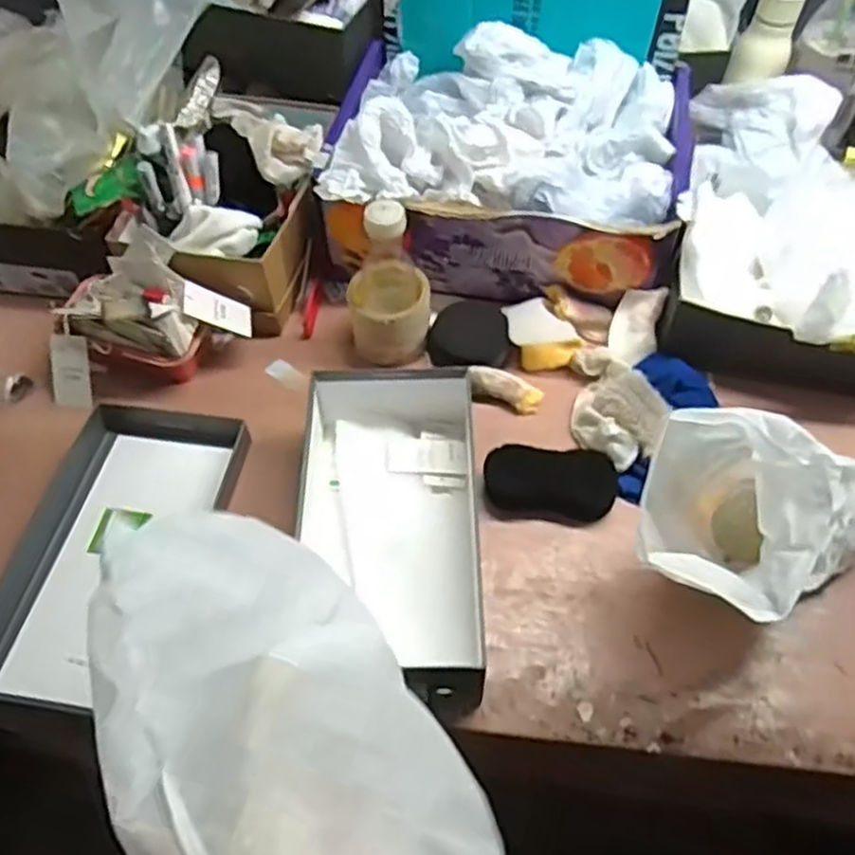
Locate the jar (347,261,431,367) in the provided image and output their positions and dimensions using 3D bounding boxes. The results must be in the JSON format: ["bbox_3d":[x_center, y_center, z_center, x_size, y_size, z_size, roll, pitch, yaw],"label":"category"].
[{"bbox_3d":[-0.042,-0.126,0.826,0.089,0.096,0.075,-3,56,-1],"label":"jar"}]

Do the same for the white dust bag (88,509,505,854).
[{"bbox_3d":[-0.080,0.168,0.413,0.178,0.143,0.332,-10,25,-24],"label":"white dust bag"}]

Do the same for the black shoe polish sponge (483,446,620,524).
[{"bbox_3d":[0.121,0.055,0.736,0.129,0.035,0.065,2,56,3],"label":"black shoe polish sponge"}]

